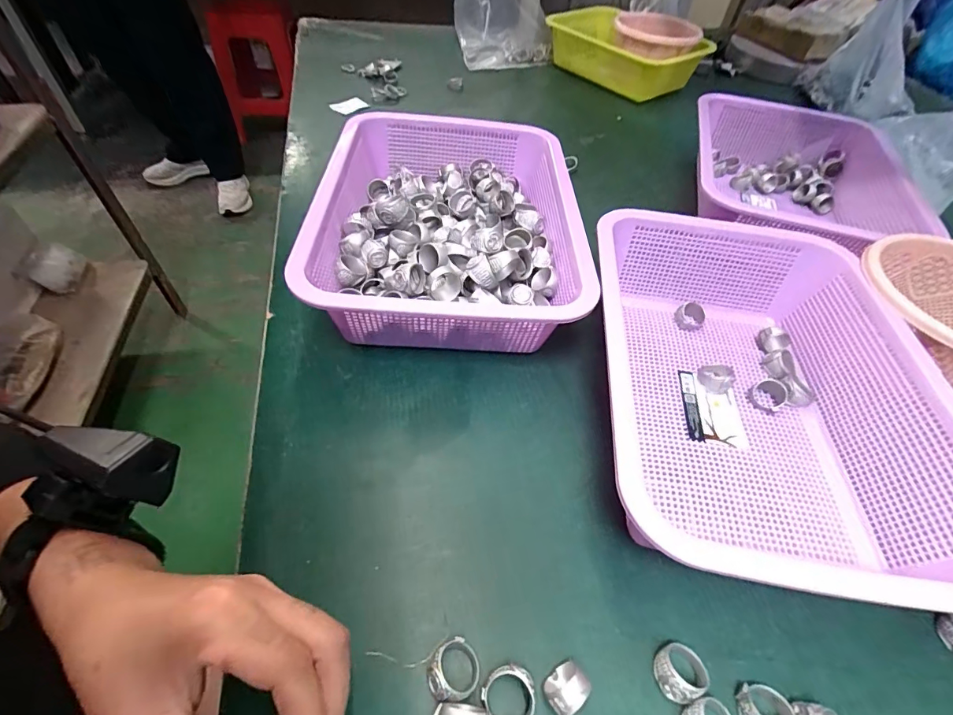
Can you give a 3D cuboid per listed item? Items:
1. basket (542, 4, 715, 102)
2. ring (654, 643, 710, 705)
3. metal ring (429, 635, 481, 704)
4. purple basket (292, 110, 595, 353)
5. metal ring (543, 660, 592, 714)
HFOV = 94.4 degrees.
[{"bbox_3d":[0.258,-0.555,0.807,0.178,0.078,0.245,-25,56,-22],"label":"basket"},{"bbox_3d":[0.110,0.169,0.237,0.026,0.015,0.025,2,50,-3],"label":"ring"},{"bbox_3d":[-0.012,0.162,0.229,0.027,0.015,0.026,2,50,-3],"label":"metal ring"},{"bbox_3d":[-0.022,-0.121,0.421,0.223,0.086,0.296,1,50,-3],"label":"purple basket"},{"bbox_3d":[0.047,0.170,0.225,0.023,0.022,0.020,-28,58,-24],"label":"metal ring"}]

